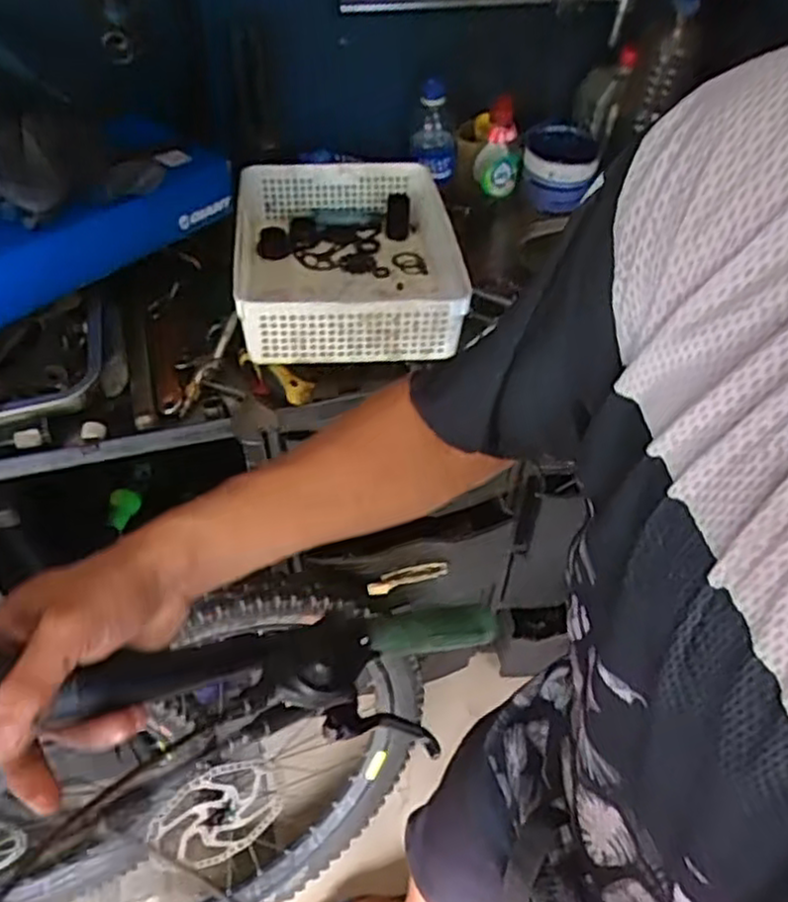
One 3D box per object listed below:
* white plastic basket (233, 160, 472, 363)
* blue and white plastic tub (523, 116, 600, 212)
[{"bbox_3d":[-0.060,-0.237,0.893,0.256,0.094,0.333,-5,50,-6],"label":"white plastic basket"},{"bbox_3d":[0.233,-0.403,1.039,0.103,0.085,0.113,10,50,7],"label":"blue and white plastic tub"}]

